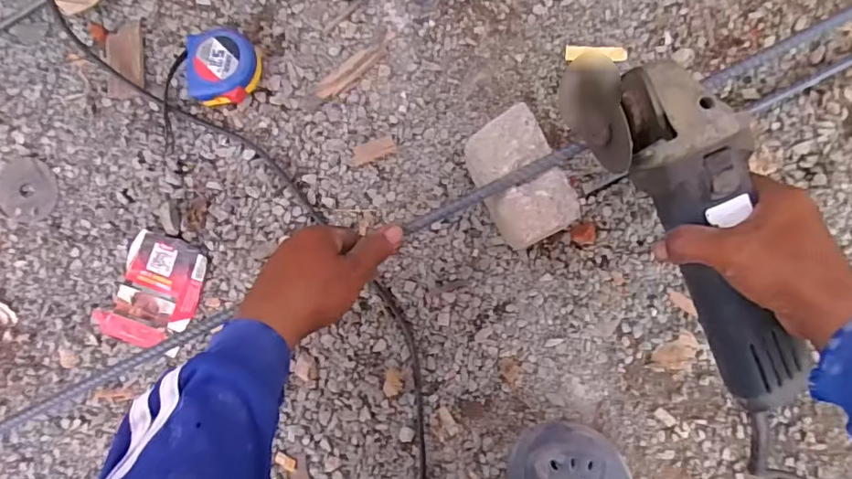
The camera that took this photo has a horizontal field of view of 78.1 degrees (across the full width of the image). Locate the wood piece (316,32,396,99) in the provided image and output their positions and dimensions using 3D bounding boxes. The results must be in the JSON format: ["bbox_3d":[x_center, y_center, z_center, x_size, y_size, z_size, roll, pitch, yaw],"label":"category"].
[{"bbox_3d":[-0.070,-0.175,0.528,0.095,0.004,0.019,-38,86,2],"label":"wood piece"}]

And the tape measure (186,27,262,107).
[{"bbox_3d":[-0.200,-0.170,0.518,0.067,0.041,0.070,0,88,4],"label":"tape measure"}]

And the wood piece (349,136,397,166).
[{"bbox_3d":[-0.054,-0.088,0.524,0.046,0.004,0.019,-18,87,3],"label":"wood piece"}]

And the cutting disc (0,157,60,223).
[{"bbox_3d":[-0.413,-0.052,0.543,0.068,0.005,0.063,0,88,4],"label":"cutting disc"}]

